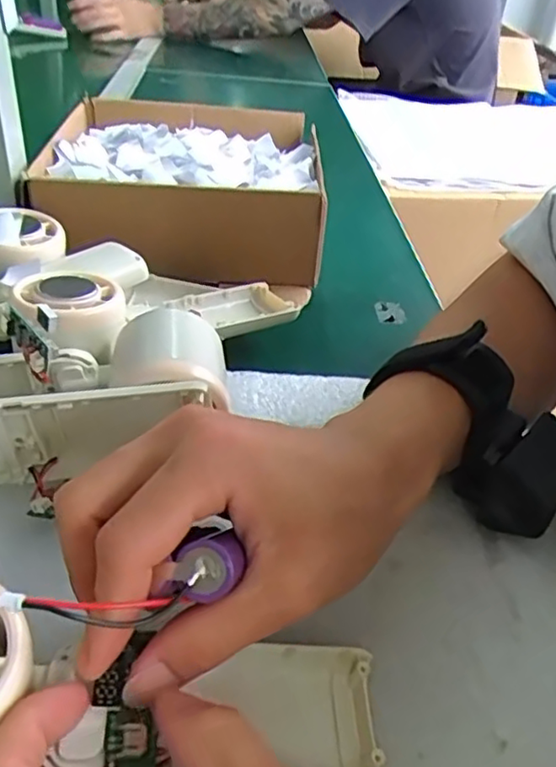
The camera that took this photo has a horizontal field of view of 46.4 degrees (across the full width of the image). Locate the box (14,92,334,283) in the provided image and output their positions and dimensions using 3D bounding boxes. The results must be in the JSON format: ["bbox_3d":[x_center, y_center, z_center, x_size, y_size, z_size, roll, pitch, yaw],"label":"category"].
[{"bbox_3d":[-0.071,-0.164,0.514,0.199,0.062,0.242,3,36,-4],"label":"box"}]

